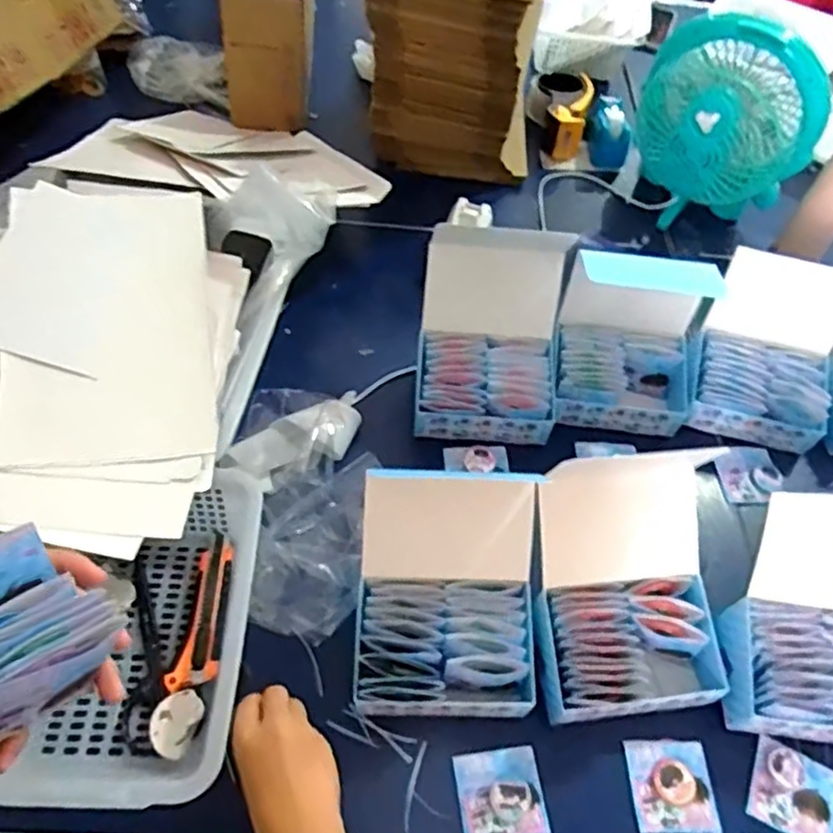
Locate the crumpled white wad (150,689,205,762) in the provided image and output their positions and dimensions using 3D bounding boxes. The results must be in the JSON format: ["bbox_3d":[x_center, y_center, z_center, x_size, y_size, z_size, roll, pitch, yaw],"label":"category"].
[{"bbox_3d":[-0.197,0.250,0.566,0.035,0.017,0.049,21,57,9],"label":"crumpled white wad"}]

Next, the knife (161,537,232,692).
[{"bbox_3d":[-0.184,0.171,0.614,0.037,0.025,0.137,5,56,-2],"label":"knife"}]

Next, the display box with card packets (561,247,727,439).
[{"bbox_3d":[0.232,-0.078,0.741,0.154,0.153,0.122,9,56,1],"label":"display box with card packets"}]

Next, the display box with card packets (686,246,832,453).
[{"bbox_3d":[0.392,-0.070,0.771,0.161,0.146,0.152,13,56,3],"label":"display box with card packets"}]

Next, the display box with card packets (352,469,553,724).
[{"bbox_3d":[0.026,0.149,0.588,0.146,0.119,0.178,4,56,-3],"label":"display box with card packets"}]

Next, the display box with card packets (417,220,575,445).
[{"bbox_3d":[0.076,-0.075,0.741,0.151,0.189,0.154,3,56,-3],"label":"display box with card packets"}]

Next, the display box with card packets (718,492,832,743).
[{"bbox_3d":[0.356,0.177,0.601,0.163,0.139,0.177,8,56,0],"label":"display box with card packets"}]

